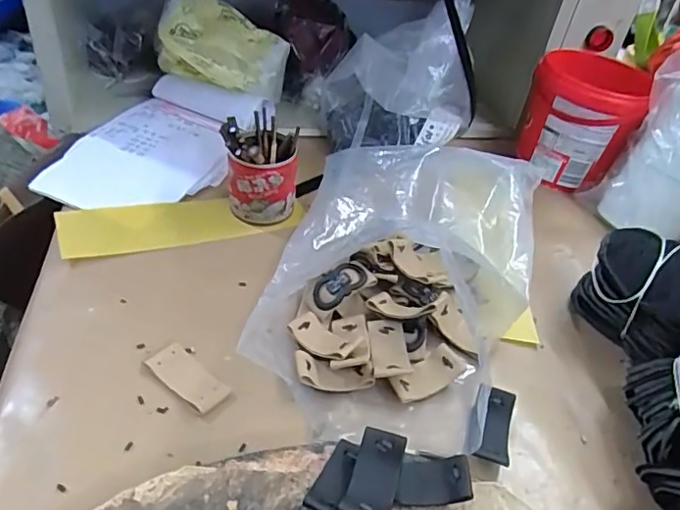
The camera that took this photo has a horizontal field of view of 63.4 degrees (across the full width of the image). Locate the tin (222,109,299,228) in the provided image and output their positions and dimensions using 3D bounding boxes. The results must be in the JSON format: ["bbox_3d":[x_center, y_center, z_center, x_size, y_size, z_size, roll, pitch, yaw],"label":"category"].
[{"bbox_3d":[-0.075,-0.084,0.532,0.065,0.094,0.066,4,42,-4],"label":"tin"}]

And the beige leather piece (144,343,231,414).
[{"bbox_3d":[-0.109,0.087,0.393,0.062,0.005,0.028,32,47,24],"label":"beige leather piece"}]

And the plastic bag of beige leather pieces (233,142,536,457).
[{"bbox_3d":[0.052,0.007,0.466,0.205,0.061,0.304,16,42,9],"label":"plastic bag of beige leather pieces"}]

